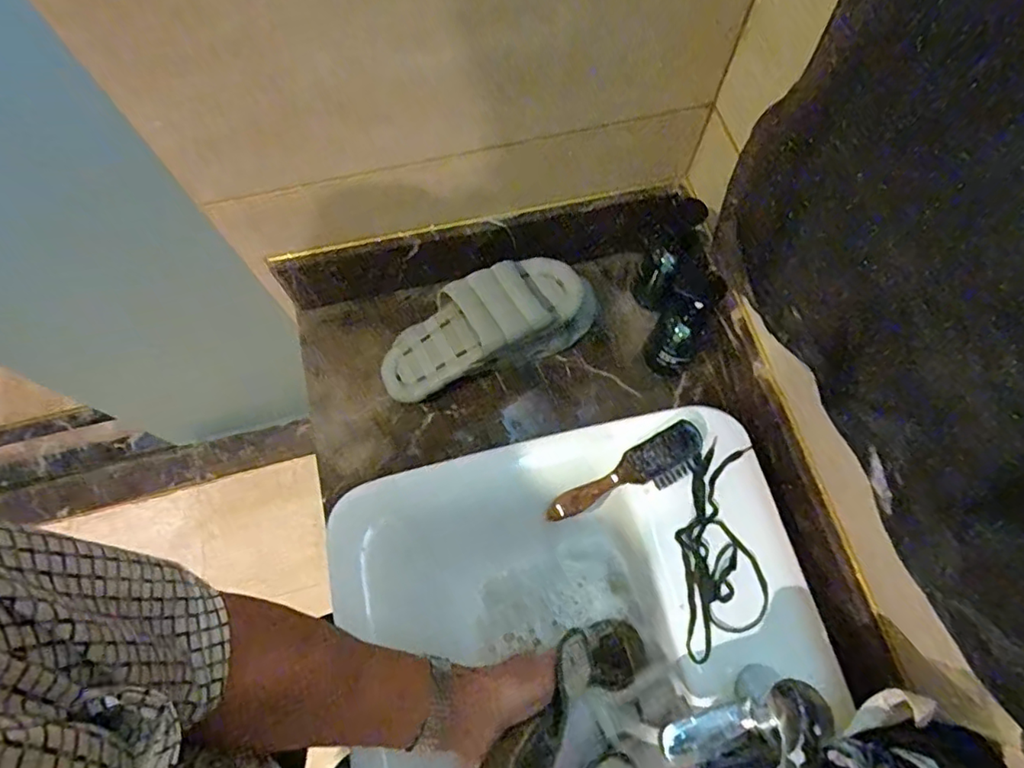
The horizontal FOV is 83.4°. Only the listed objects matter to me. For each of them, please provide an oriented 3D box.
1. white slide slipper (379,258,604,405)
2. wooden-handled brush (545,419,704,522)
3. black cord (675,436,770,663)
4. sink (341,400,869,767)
[{"bbox_3d":[-0.035,-0.070,0.749,0.287,0.104,0.117,-27,71,-8],"label":"white slide slipper"},{"bbox_3d":[0.118,0.098,0.589,0.170,0.037,0.049,-26,70,-8],"label":"wooden-handled brush"},{"bbox_3d":[0.207,0.159,0.566,0.081,0.025,0.203,0,69,2],"label":"black cord"},{"bbox_3d":[0.079,0.326,0.556,0.469,0.128,0.564,-11,69,-2],"label":"sink"}]

